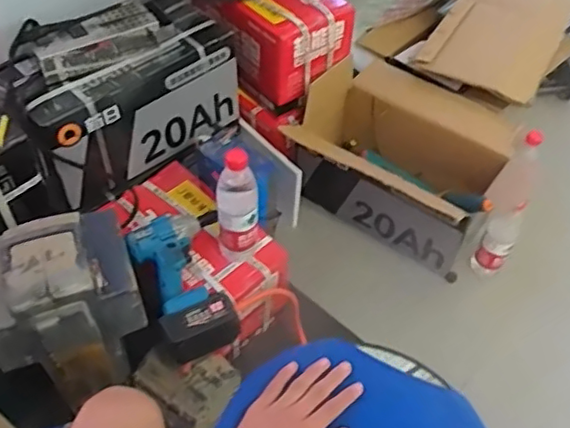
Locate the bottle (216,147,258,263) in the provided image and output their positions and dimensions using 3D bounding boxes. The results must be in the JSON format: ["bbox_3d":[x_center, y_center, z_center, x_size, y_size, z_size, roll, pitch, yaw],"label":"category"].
[{"bbox_3d":[-0.076,-0.007,0.958,0.062,0.243,0.056,-2,50,-4],"label":"bottle"}]

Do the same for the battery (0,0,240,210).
[{"bbox_3d":[-0.288,-0.224,1.103,0.181,0.259,0.404,34,56,23],"label":"battery"}]

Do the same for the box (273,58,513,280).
[{"bbox_3d":[0.247,-0.111,1.304,0.390,0.233,0.310,27,54,19],"label":"box"}]

